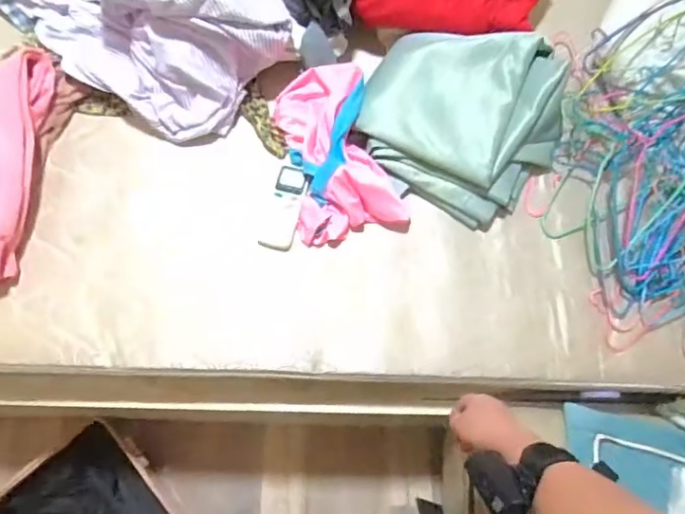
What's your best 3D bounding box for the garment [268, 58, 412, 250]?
[{"bbox_3d":[-0.011,-0.194,0.944,0.176,0.091,0.317,-12,70,-5],"label":"garment"}]

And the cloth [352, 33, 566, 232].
[{"bbox_3d":[0.213,-0.255,0.963,0.351,0.114,0.336,28,72,10],"label":"cloth"}]

